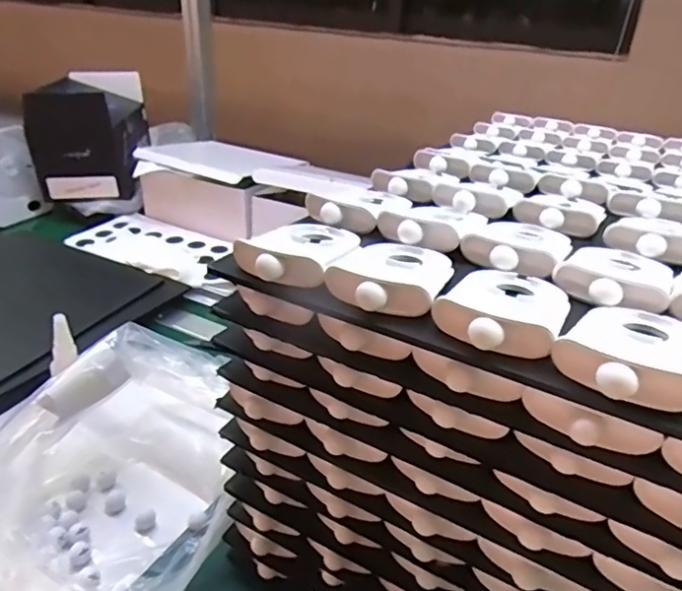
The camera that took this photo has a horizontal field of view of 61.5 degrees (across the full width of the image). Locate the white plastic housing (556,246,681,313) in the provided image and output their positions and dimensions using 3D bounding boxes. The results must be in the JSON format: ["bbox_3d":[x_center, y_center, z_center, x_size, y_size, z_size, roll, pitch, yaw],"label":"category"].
[{"bbox_3d":[0.163,-0.017,0.336,0.058,0.015,0.092,20,33,27],"label":"white plastic housing"}]

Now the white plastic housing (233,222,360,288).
[{"bbox_3d":[-0.023,-0.032,0.352,0.057,0.018,0.086,12,30,16],"label":"white plastic housing"}]

